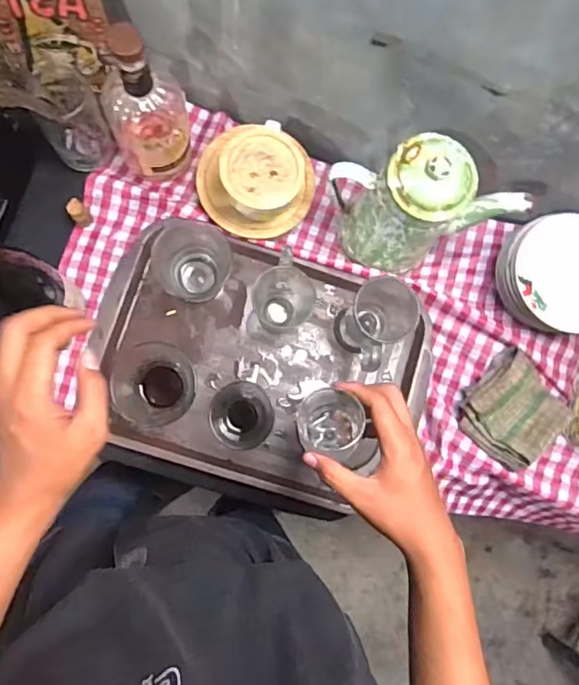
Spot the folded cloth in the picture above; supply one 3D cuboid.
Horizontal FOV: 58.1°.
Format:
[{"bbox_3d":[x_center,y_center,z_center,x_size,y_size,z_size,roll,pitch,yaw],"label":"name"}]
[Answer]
[{"bbox_3d":[0.293,0.088,0.673,0.119,0.036,0.128,43,77,2],"label":"folded cloth"}]

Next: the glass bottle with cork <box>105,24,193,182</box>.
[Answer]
[{"bbox_3d":[-0.169,-0.273,0.606,0.082,0.229,0.079,1,83,-6],"label":"glass bottle with cork"}]

